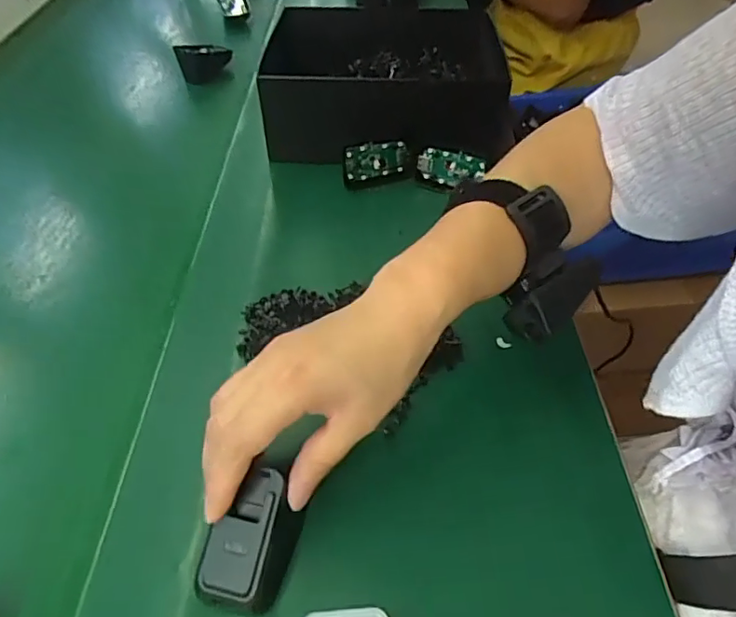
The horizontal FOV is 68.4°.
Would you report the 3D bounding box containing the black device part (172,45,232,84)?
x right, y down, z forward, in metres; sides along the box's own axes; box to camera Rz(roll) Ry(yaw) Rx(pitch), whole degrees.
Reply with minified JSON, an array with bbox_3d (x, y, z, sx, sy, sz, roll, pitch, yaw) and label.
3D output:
[{"bbox_3d":[-0.220,-0.317,0.706,0.072,0.059,0.019,-20,77,-39],"label":"black device part"}]

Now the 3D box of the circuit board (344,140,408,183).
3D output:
[{"bbox_3d":[0.008,-0.139,0.518,0.062,0.042,0.008,-13,48,-10],"label":"circuit board"}]

